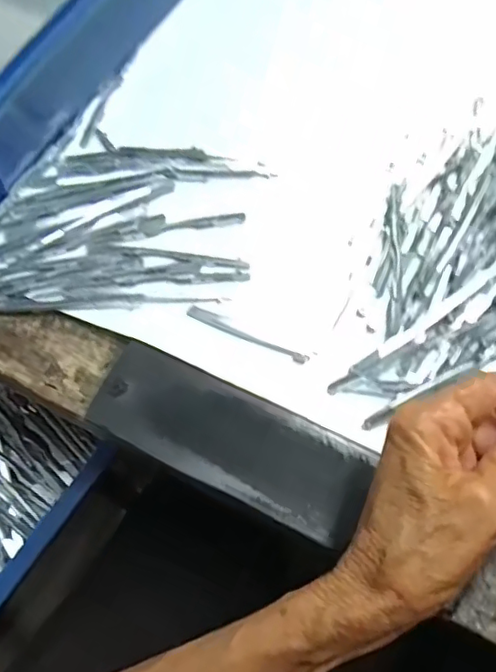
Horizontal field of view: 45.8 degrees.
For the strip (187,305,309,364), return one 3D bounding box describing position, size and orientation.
[{"bbox_3d":[-0.001,-0.001,0.348,0.076,0.004,0.009,24,68,10],"label":"strip"}]

